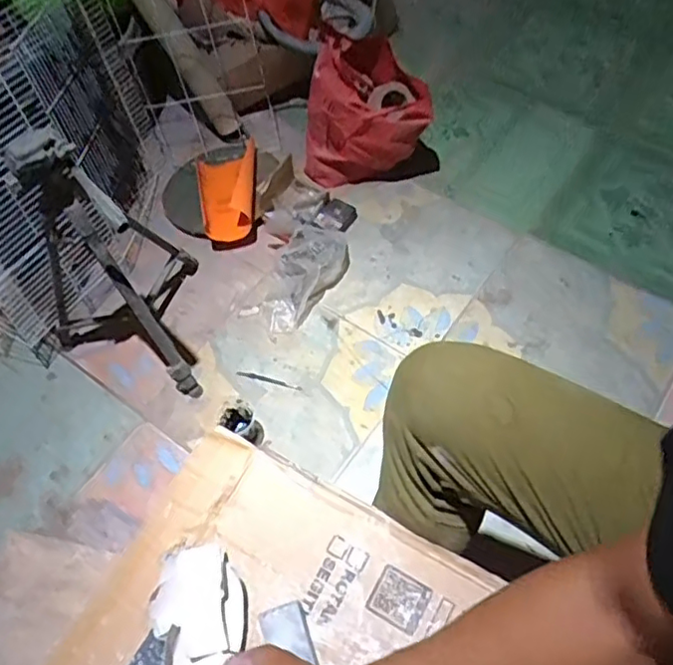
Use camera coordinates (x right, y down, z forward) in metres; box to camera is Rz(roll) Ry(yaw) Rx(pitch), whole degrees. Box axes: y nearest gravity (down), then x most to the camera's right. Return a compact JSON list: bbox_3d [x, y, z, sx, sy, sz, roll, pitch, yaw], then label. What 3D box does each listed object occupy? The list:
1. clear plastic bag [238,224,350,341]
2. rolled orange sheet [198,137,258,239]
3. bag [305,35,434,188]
[{"bbox_3d":[-0.081,-0.133,1.326,0.130,0.115,0.270,34,67,22],"label":"clear plastic bag"},{"bbox_3d":[-0.249,-0.335,1.453,0.141,0.069,0.291,-9,59,-2],"label":"rolled orange sheet"},{"bbox_3d":[0.059,-0.485,1.402,0.271,0.266,0.167,-6,59,0],"label":"bag"}]

